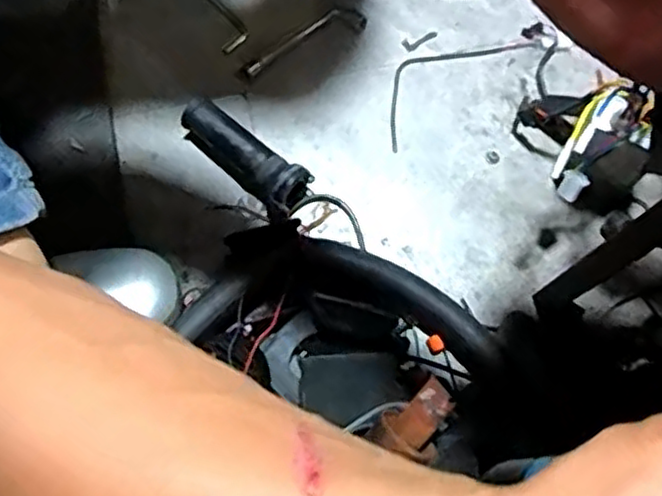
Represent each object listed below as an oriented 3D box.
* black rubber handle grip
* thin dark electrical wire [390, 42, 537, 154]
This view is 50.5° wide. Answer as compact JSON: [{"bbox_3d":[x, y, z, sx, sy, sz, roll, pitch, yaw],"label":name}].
[{"bbox_3d":[-0.081,-0.087,0.646,0.139,0.035,0.044,43,76,12],"label":"black rubber handle grip"},{"bbox_3d":[0.111,-0.173,0.694,0.183,0.006,0.068,-38,76,-12],"label":"thin dark electrical wire"}]

